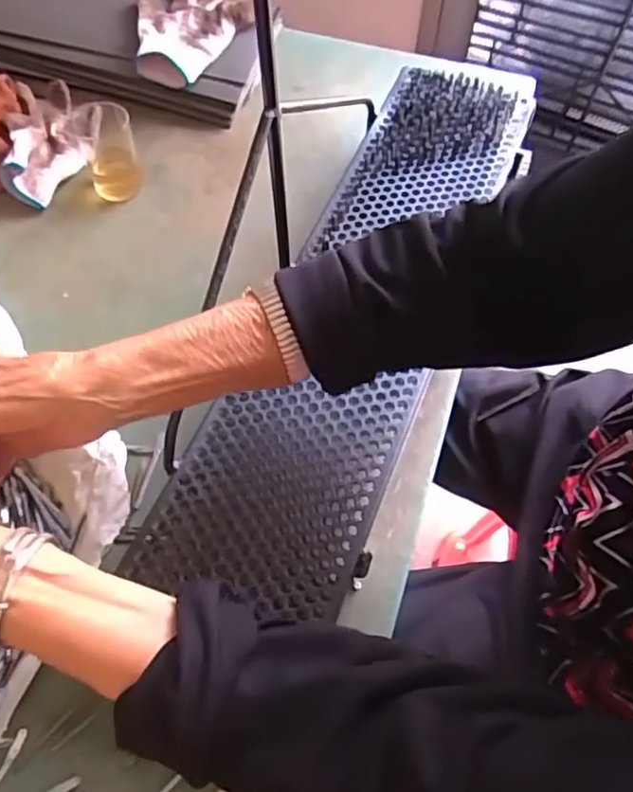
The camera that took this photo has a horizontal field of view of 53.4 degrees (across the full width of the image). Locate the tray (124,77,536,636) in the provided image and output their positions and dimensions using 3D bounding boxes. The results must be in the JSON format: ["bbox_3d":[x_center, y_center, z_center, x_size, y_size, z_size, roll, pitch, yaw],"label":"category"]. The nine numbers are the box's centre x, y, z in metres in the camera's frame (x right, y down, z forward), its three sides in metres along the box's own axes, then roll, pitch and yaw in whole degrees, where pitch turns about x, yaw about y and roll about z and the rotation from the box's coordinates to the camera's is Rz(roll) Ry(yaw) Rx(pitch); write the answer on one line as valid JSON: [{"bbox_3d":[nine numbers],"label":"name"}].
[{"bbox_3d":[0.046,-0.093,0.531,0.141,0.038,0.565,22,62,8],"label":"tray"}]

